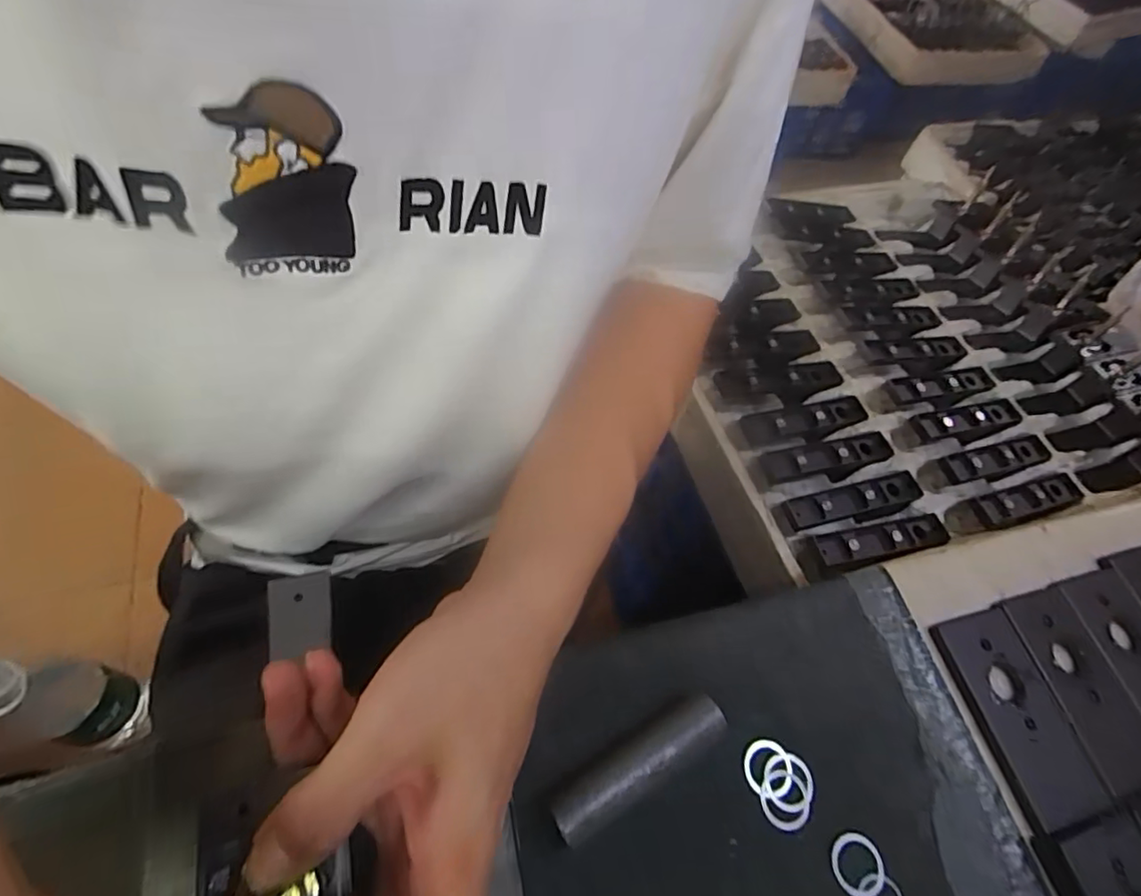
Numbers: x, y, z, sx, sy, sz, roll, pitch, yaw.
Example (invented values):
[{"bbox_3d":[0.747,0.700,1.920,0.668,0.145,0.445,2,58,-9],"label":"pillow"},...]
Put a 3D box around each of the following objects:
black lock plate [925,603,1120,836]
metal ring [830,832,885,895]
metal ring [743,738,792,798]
[{"bbox_3d":[0.248,0.143,0.318,0.048,0.008,0.102,-11,62,-14],"label":"black lock plate"},{"bbox_3d":[0.141,0.203,0.283,0.025,0.004,0.026,4,59,-6],"label":"metal ring"},{"bbox_3d":[0.102,0.164,0.297,0.025,0.004,0.026,4,59,-6],"label":"metal ring"}]

